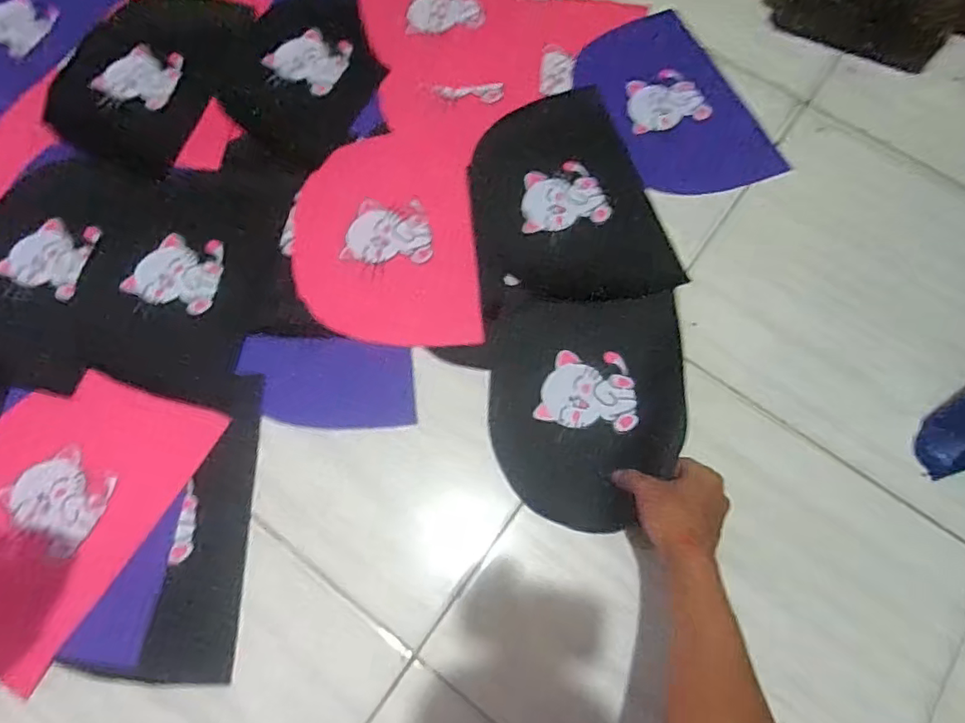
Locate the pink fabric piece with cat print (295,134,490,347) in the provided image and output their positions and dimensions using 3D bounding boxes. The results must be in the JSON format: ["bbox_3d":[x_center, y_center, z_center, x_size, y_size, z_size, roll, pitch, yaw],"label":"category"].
[{"bbox_3d":[-0.111,-0.144,0.669,0.202,0.009,0.274,-5,70,-2],"label":"pink fabric piece with cat print"}]

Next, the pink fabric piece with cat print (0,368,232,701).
[{"bbox_3d":[-0.418,0.129,0.564,0.203,0.005,0.269,29,73,10],"label":"pink fabric piece with cat print"}]

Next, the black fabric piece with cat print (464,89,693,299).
[{"bbox_3d":[0.093,-0.196,0.689,0.205,0.005,0.288,-15,71,-6],"label":"black fabric piece with cat print"}]

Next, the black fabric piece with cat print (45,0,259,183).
[{"bbox_3d":[-0.434,-0.377,0.750,0.199,0.011,0.280,19,71,6],"label":"black fabric piece with cat print"}]

